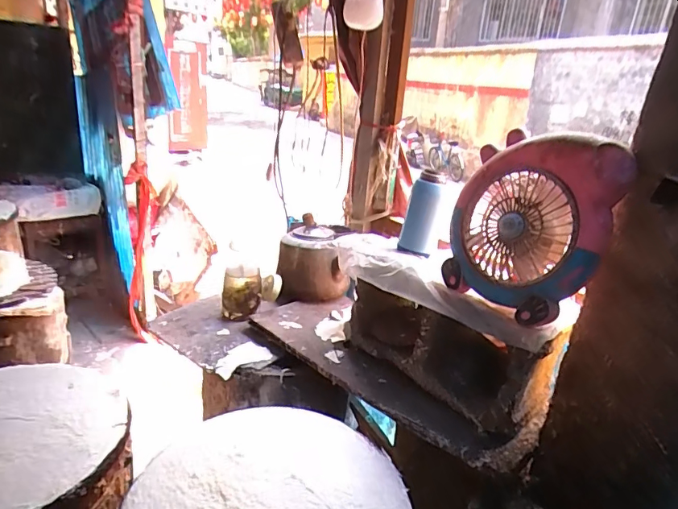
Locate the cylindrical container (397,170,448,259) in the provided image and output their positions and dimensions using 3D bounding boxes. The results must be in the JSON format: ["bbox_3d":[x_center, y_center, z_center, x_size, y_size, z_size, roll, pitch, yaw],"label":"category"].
[{"bbox_3d":[0.175,-0.087,0.954,0.067,0.173,0.067,14,6,-1],"label":"cylindrical container"}]

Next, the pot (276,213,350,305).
[{"bbox_3d":[-0.067,0.020,1.168,0.174,0.151,0.161,-1,21,-12],"label":"pot"}]

